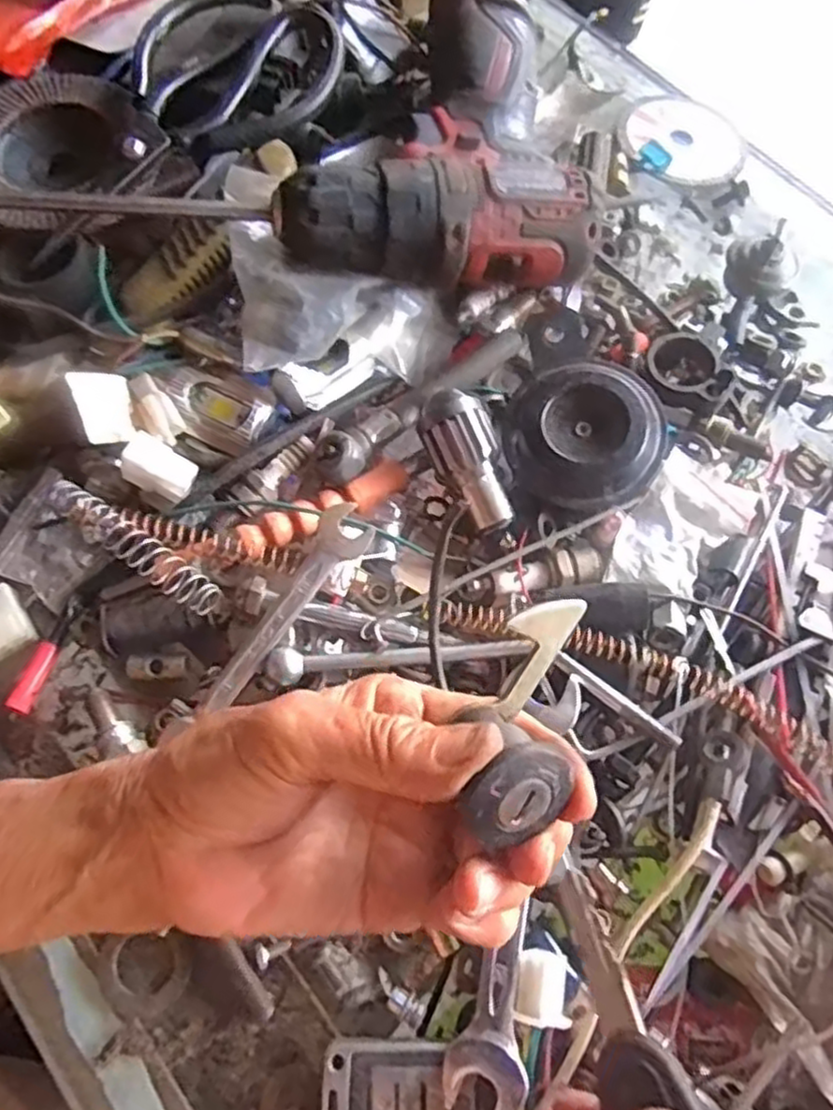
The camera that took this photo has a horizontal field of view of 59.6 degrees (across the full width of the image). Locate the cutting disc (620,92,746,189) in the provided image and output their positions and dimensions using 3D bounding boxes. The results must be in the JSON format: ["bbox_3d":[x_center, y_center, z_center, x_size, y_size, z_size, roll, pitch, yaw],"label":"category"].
[{"bbox_3d":[0.157,-0.245,0.426,0.073,0.004,0.078,4,64,-7],"label":"cutting disc"}]

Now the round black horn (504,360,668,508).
[{"bbox_3d":[0.072,-0.051,0.315,0.067,0.029,0.061,1,68,-1],"label":"round black horn"}]

